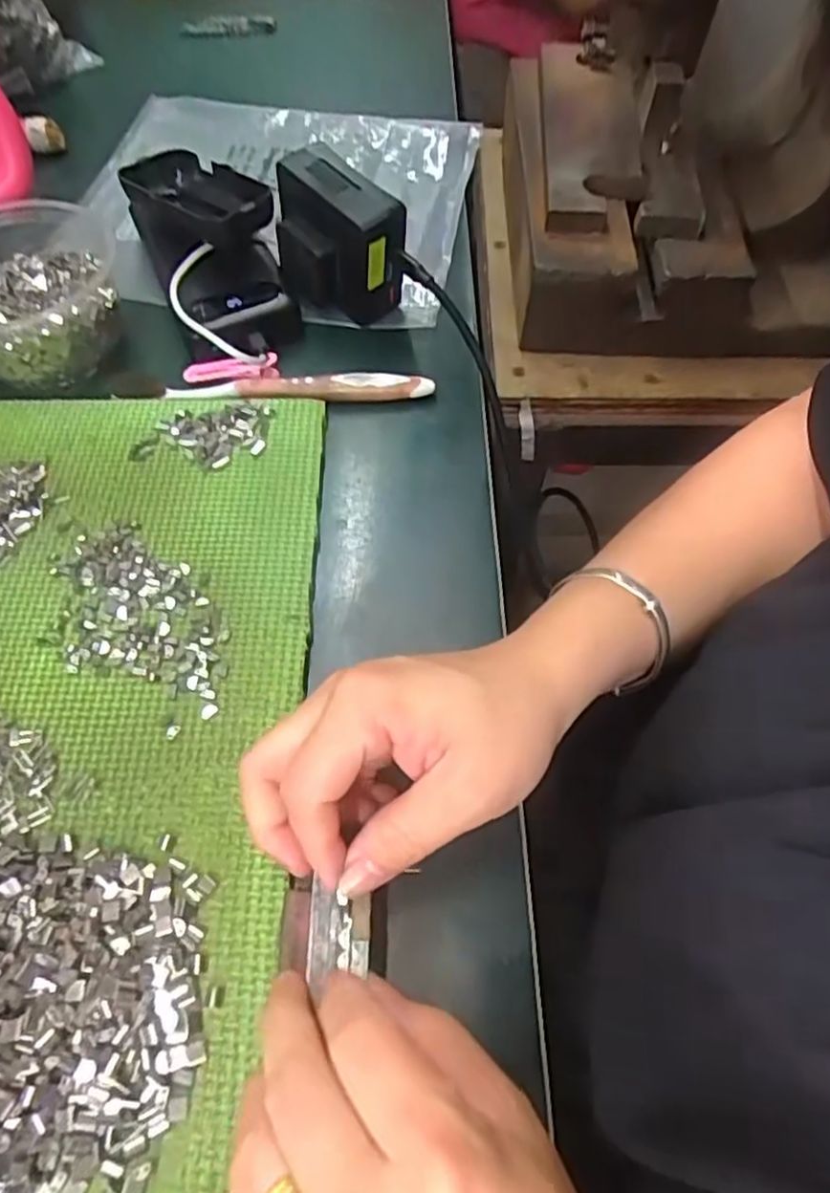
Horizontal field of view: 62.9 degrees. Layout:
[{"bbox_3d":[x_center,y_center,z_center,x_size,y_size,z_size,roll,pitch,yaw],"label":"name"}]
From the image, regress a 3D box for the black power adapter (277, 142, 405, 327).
[{"bbox_3d":[-0.044,-0.209,0.401,0.078,0.068,0.050,37,66,17],"label":"black power adapter"}]

